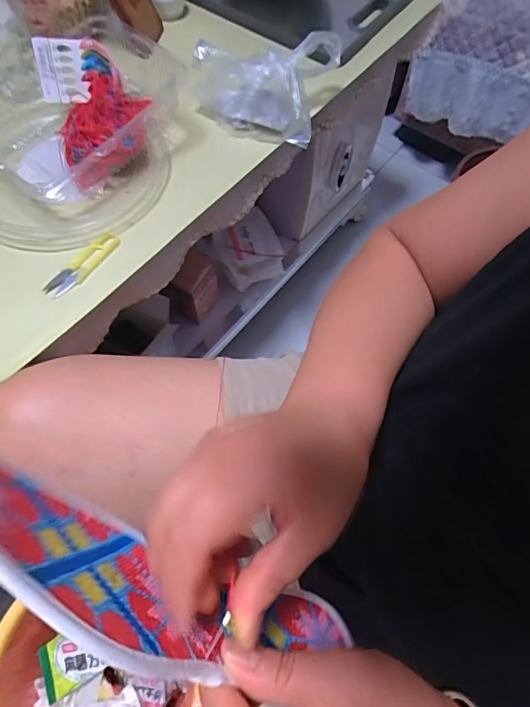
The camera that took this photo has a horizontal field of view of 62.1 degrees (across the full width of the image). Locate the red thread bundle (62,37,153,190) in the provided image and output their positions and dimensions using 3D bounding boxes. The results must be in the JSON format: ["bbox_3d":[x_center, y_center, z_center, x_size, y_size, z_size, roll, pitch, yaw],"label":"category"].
[{"bbox_3d":[-0.183,-0.269,0.506,0.096,0.063,0.186,-7,65,-5],"label":"red thread bundle"}]

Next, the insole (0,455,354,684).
[{"bbox_3d":[-0.032,0.106,0.202,0.025,0.239,0.082,-47,35,-2],"label":"insole"}]

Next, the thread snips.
[{"bbox_3d":[-0.190,-0.093,0.464,0.027,0.007,0.093,42,70,17],"label":"thread snips"}]

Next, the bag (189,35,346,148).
[{"bbox_3d":[0.003,-0.345,0.548,0.148,0.075,0.136,21,66,8],"label":"bag"}]

